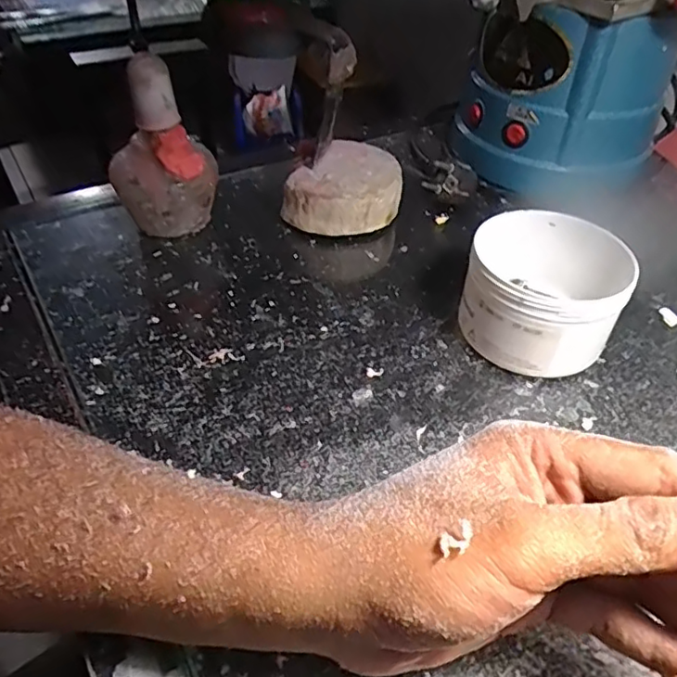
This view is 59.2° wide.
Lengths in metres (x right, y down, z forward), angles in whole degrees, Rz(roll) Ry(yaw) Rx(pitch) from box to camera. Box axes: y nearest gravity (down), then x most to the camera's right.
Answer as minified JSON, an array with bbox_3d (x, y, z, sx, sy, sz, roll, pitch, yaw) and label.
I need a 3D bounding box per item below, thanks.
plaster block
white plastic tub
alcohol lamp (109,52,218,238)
[{"bbox_3d":[0.006,-0.118,0.468,0.084,0.042,0.090,9,43,6],"label":"plaster block"},{"bbox_3d":[0.125,-0.030,0.366,0.091,0.062,0.111,18,45,15],"label":"white plastic tub"},{"bbox_3d":[-0.125,-0.134,0.420,0.058,0.121,0.070,-24,50,-26],"label":"alcohol lamp"}]

